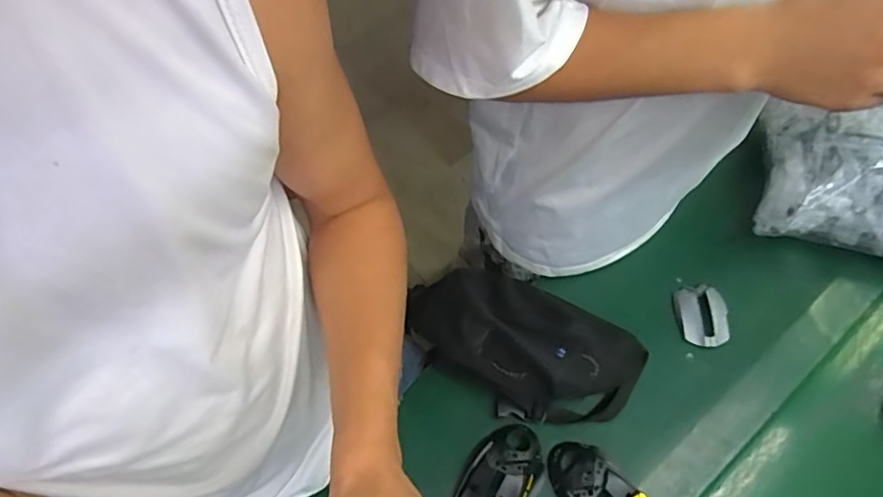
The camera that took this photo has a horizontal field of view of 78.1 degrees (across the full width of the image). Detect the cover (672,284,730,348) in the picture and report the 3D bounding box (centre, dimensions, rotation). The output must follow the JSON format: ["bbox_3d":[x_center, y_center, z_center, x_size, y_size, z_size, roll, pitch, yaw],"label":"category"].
[{"bbox_3d":[0.325,0.083,0.682,0.054,0.019,0.079,3,63,-1],"label":"cover"}]

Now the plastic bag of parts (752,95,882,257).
[{"bbox_3d":[0.580,-0.095,0.707,0.309,0.128,0.219,11,63,3],"label":"plastic bag of parts"}]

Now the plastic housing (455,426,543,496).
[{"bbox_3d":[0.065,0.245,0.589,0.077,0.033,0.119,37,67,15],"label":"plastic housing"}]

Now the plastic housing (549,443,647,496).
[{"bbox_3d":[0.170,0.261,0.582,0.071,0.039,0.123,-39,71,-19],"label":"plastic housing"}]

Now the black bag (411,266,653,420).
[{"bbox_3d":[0.099,0.110,0.637,0.280,0.066,0.156,17,64,6],"label":"black bag"}]

